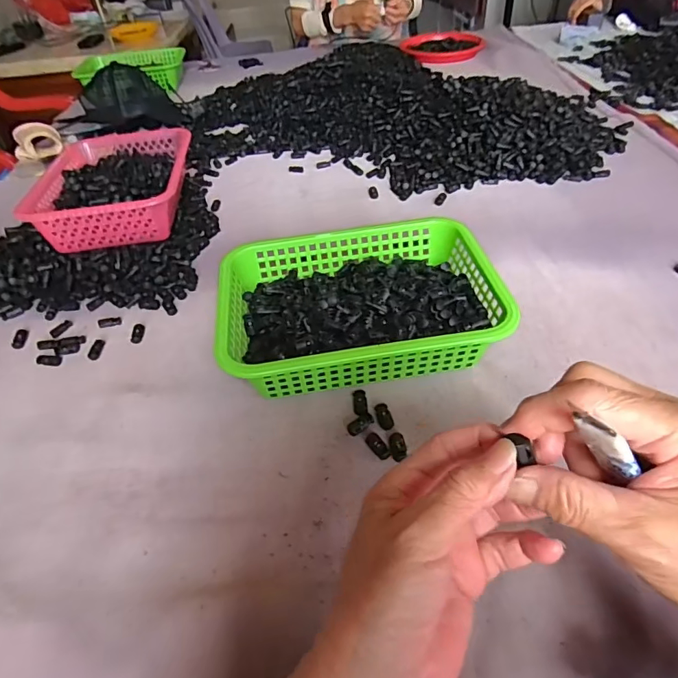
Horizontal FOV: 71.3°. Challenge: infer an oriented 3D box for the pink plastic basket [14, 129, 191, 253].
[{"bbox_3d":[-0.359,-0.254,0.772,0.223,0.065,0.304,-10,45,-4],"label":"pink plastic basket"}]

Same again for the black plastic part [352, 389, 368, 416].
[{"bbox_3d":[0.022,0.065,0.490,0.014,0.005,0.032,-5,42,0],"label":"black plastic part"}]

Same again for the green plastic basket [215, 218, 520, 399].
[{"bbox_3d":[0.018,-0.039,0.541,0.289,0.082,0.201,-8,42,-4],"label":"green plastic basket"}]

